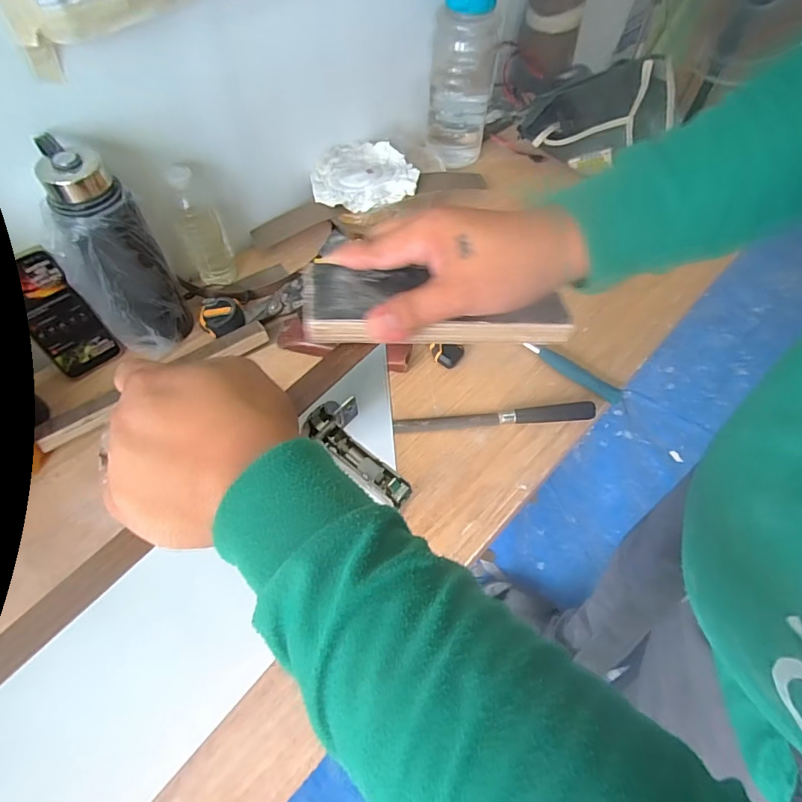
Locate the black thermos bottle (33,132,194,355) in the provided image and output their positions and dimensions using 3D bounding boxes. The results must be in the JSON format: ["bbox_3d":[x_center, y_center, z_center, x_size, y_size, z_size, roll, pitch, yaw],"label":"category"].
[{"bbox_3d":[-0.358,-0.176,0.607,0.106,0.257,0.109,-26,63,-17],"label":"black thermos bottle"}]

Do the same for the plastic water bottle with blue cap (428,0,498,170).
[{"bbox_3d":[0.110,-0.588,0.849,0.110,0.319,0.085,9,59,3],"label":"plastic water bottle with blue cap"}]

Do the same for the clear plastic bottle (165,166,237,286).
[{"bbox_3d":[-0.298,-0.259,0.721,0.056,0.195,0.076,-17,61,-12],"label":"clear plastic bottle"}]

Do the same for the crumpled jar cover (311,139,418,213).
[{"bbox_3d":[-0.065,-0.384,0.836,0.180,0.041,0.154,-20,62,-14],"label":"crumpled jar cover"}]

